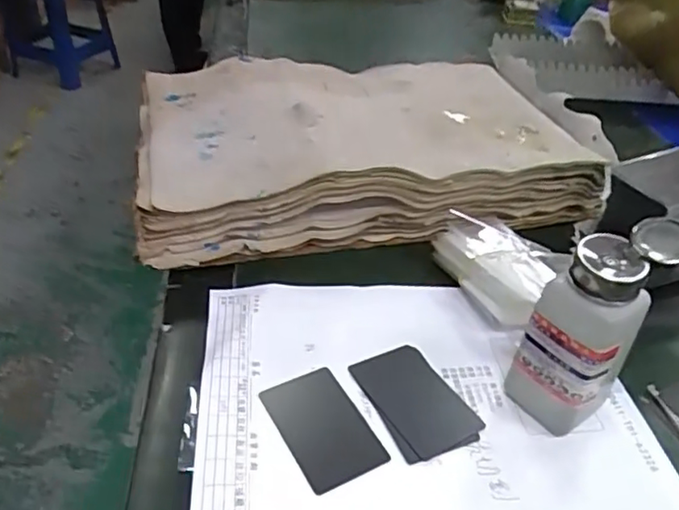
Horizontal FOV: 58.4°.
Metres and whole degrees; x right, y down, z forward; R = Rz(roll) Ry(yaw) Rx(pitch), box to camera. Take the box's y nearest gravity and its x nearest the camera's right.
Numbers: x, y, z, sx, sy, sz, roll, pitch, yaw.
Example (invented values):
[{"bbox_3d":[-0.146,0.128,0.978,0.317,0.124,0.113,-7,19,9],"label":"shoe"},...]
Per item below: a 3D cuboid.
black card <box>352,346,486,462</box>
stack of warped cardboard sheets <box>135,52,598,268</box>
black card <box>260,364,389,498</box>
[{"bbox_3d":[0.052,0.098,0.421,0.054,0.005,0.088,-17,39,-24],"label":"black card"},{"bbox_3d":[0.020,-0.117,0.625,0.437,0.084,0.272,-4,38,-11],"label":"stack of warped cardboard sheets"},{"bbox_3d":[-0.011,0.110,0.394,0.053,0.004,0.084,-16,42,-25],"label":"black card"}]

